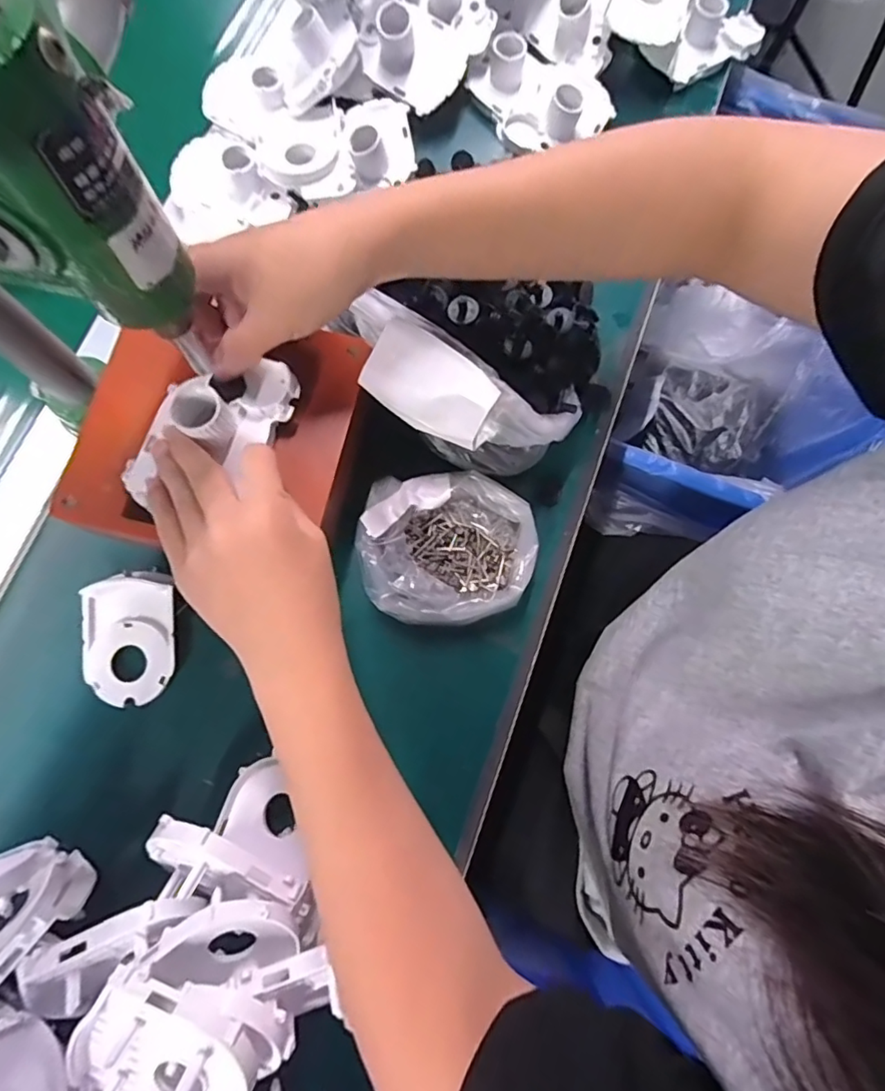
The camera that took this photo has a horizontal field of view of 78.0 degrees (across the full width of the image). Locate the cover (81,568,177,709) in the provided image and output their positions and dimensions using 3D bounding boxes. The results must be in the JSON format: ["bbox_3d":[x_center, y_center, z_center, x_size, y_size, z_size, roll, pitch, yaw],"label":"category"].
[{"bbox_3d":[-0.204,0.061,0.361,0.056,0.025,0.082,-5,77,-3],"label":"cover"}]

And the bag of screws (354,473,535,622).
[{"bbox_3d":[0.002,0.003,0.368,0.113,0.037,0.096,-4,77,-3],"label":"bag of screws"}]

